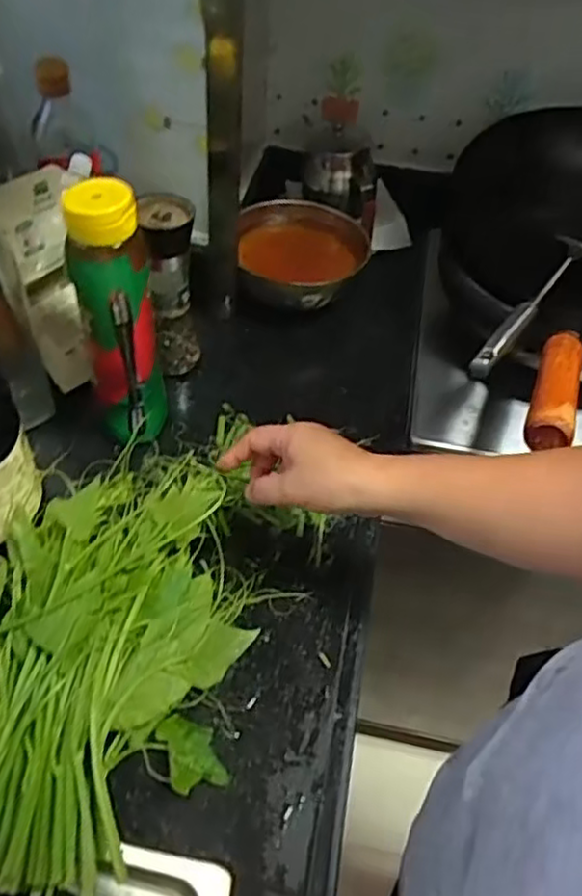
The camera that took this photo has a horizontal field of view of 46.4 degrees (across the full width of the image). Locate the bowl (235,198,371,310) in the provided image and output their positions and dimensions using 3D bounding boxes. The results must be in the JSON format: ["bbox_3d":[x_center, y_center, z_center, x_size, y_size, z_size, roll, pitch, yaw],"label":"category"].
[{"bbox_3d":[0.013,-0.219,0.823,0.157,0.079,0.168,3,49,-3],"label":"bowl"}]

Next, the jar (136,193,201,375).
[{"bbox_3d":[-0.120,-0.161,0.685,0.047,0.171,0.057,-7,50,-12],"label":"jar"}]

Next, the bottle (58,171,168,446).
[{"bbox_3d":[-0.150,-0.109,0.593,0.061,0.233,0.069,-5,50,-10],"label":"bottle"}]

